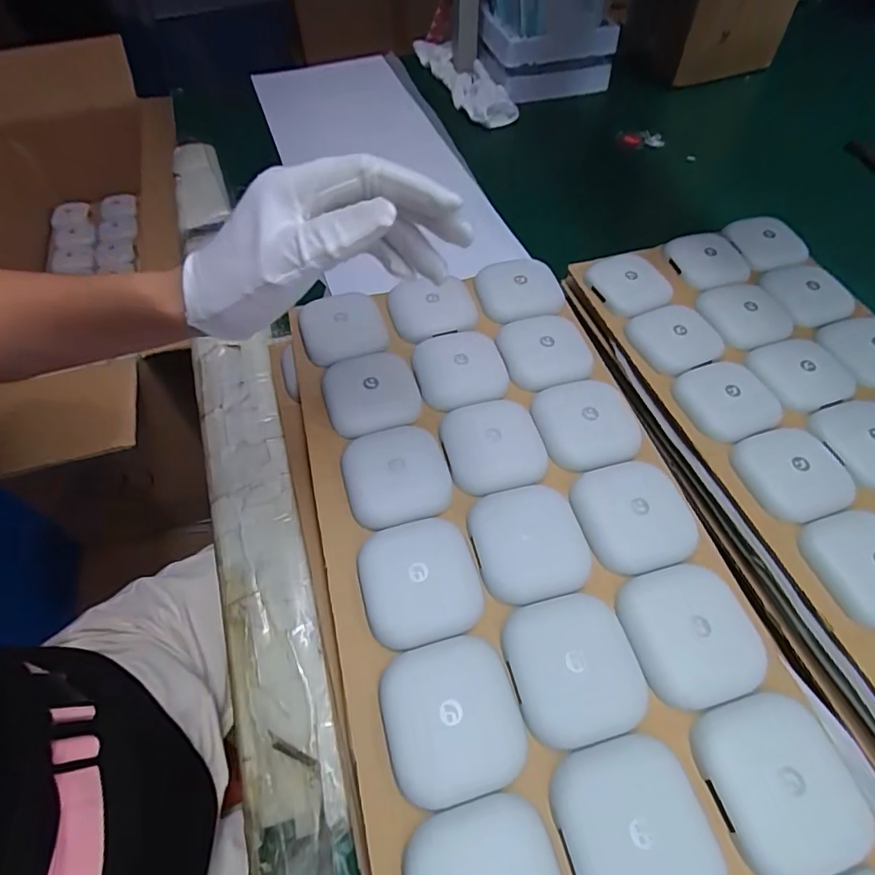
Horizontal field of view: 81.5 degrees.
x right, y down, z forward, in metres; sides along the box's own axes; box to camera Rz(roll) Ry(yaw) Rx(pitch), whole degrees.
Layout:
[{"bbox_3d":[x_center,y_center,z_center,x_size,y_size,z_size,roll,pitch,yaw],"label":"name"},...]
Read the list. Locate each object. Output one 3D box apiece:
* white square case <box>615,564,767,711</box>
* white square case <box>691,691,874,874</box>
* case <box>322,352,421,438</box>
[{"bbox_3d":[0.131,0.099,0.262,0.060,0.017,0.065,-15,56,-9],"label":"white square case"},{"bbox_3d":[0.154,0.154,0.226,0.059,0.018,0.065,-14,56,-8],"label":"white square case"},{"bbox_3d":[-0.045,-0.028,0.356,0.062,0.019,0.065,-16,56,-10],"label":"case"}]

